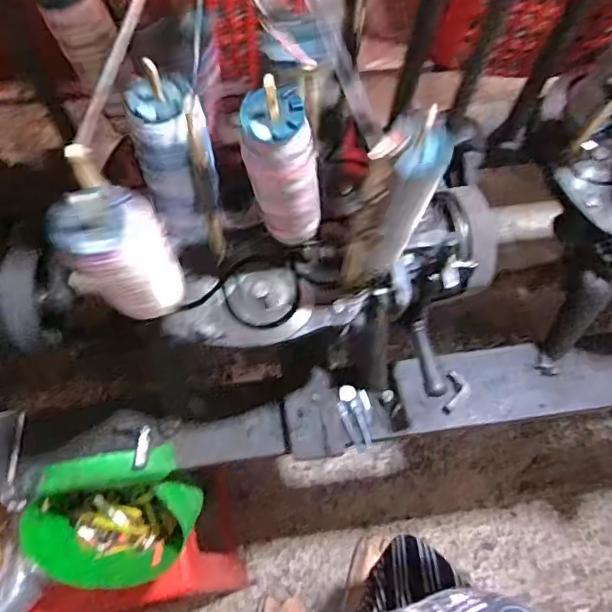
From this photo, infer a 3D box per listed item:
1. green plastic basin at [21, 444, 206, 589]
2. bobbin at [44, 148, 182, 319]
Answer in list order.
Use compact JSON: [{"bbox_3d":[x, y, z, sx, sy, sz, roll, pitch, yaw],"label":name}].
[{"bbox_3d":[-0.243,0.278,0.729,0.217,0.154,0.154,-8,69,-5],"label":"green plastic basin"},{"bbox_3d":[-0.139,-0.039,0.429,0.070,0.172,0.070,-24,71,-10],"label":"bobbin"}]

